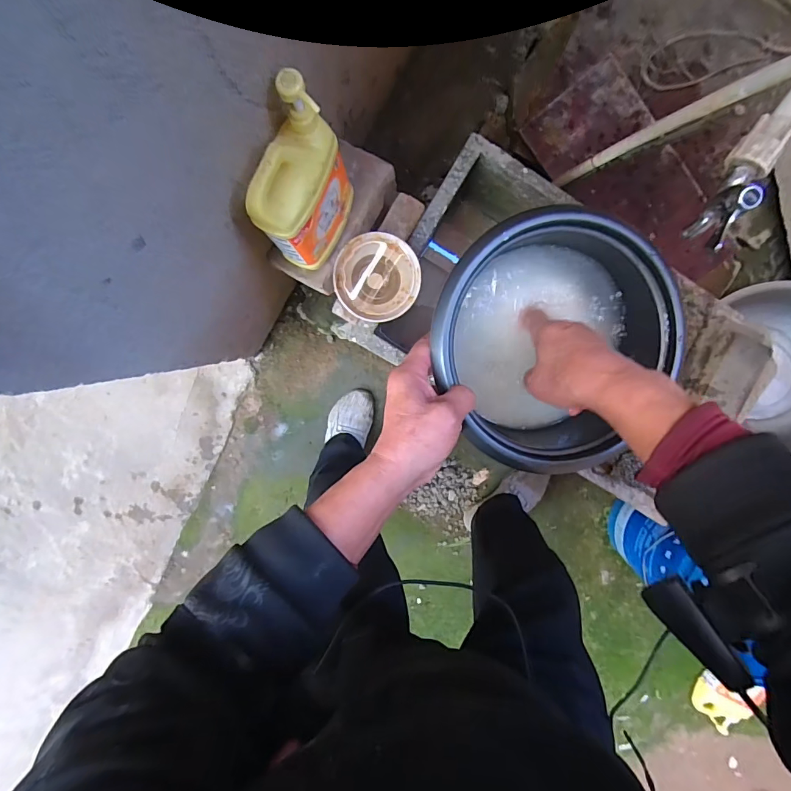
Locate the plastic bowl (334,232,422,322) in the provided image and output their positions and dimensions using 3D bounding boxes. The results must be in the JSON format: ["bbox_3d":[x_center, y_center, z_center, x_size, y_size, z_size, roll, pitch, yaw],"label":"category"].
[{"bbox_3d":[-0.030,-0.196,0.719,0.137,0.047,0.136,10,97,-5],"label":"plastic bowl"}]

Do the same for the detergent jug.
[{"bbox_3d":[-0.116,-0.262,0.554,0.093,0.195,0.161,22,96,-6],"label":"detergent jug"}]

